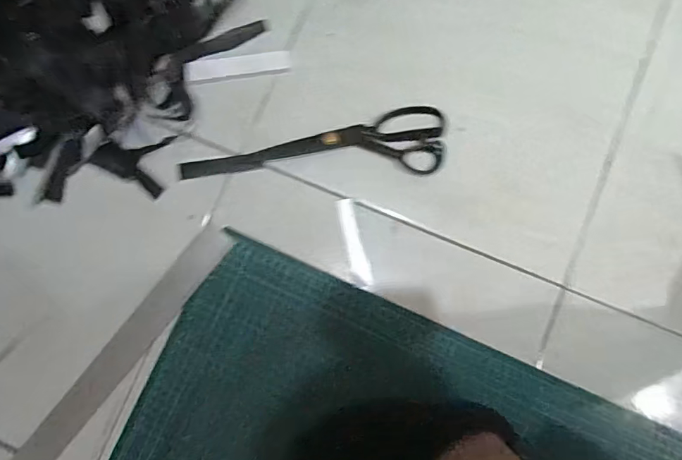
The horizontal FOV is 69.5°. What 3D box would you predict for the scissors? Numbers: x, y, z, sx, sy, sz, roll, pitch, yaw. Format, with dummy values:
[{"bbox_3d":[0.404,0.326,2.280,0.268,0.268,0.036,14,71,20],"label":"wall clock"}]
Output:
[{"bbox_3d":[-0.034,-0.103,0.579,0.302,0.011,0.078,-1,84,2],"label":"scissors"}]

